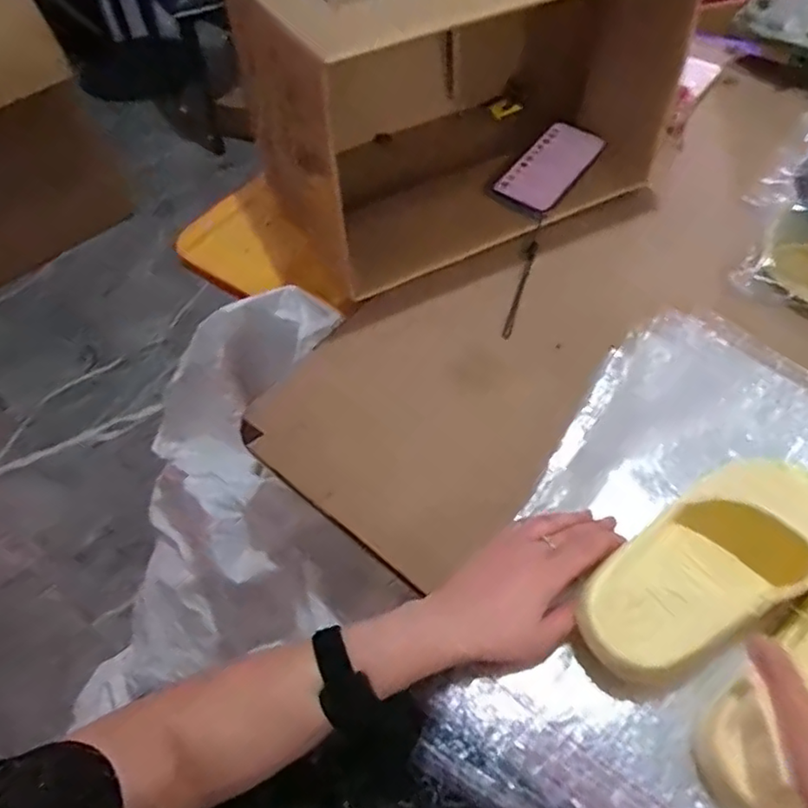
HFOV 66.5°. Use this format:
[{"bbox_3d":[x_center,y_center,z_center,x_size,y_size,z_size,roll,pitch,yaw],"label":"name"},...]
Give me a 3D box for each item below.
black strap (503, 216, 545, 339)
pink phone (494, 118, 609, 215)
[{"bbox_3d":[0.133,-0.143,0.678,0.011,0.011,0.180,15,57,12],"label":"black strap"},{"bbox_3d":[0.178,-0.287,0.744,0.074,0.008,0.152,35,68,13],"label":"pink phone"}]

